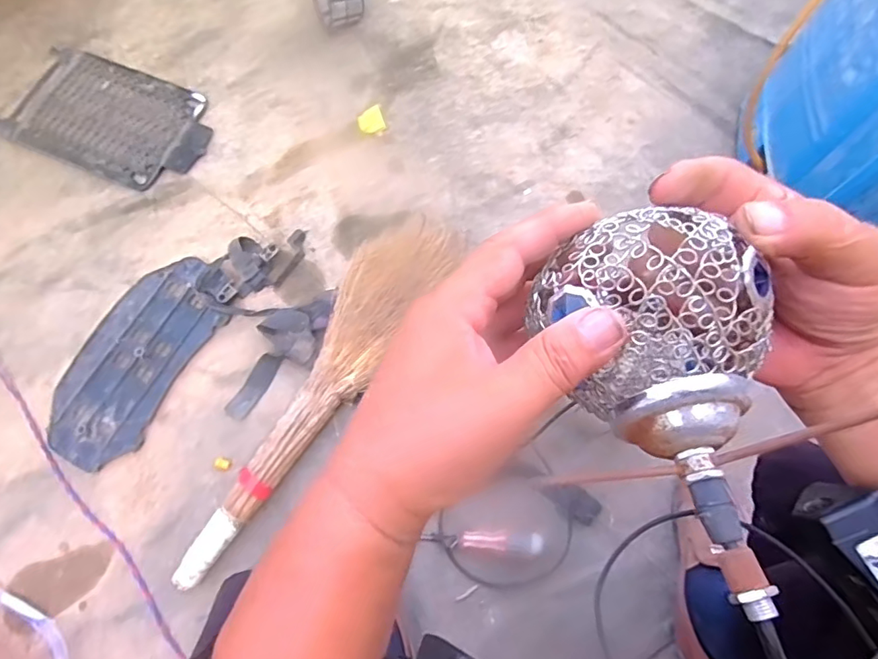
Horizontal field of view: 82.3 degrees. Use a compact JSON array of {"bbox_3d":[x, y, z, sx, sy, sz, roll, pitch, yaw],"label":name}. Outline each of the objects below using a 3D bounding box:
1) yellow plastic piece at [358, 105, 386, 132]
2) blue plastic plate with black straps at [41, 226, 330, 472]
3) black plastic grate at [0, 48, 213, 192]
[{"bbox_3d":[-0.124,-0.378,0.912,0.044,0.015,0.049,-22,84,-1],"label":"yellow plastic piece"},{"bbox_3d":[-0.403,0.017,0.803,0.462,0.030,0.284,-20,74,-5],"label":"blue plastic plate with black straps"},{"bbox_3d":[-0.610,-0.393,0.936,0.370,0.016,0.214,21,75,7],"label":"black plastic grate"}]

